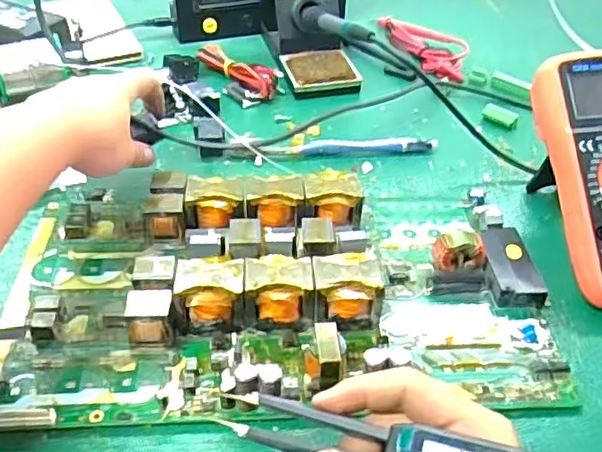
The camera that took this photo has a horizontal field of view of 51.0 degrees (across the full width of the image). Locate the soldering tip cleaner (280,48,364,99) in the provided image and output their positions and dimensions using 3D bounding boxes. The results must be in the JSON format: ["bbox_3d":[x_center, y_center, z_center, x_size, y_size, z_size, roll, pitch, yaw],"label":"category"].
[{"bbox_3d":[0.019,-0.160,0.647,0.071,0.018,0.065,-8,41,-13],"label":"soldering tip cleaner"}]

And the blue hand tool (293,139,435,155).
[{"bbox_3d":[0.056,-0.068,0.547,0.123,0.010,0.010,-1,40,-4],"label":"blue hand tool"}]

